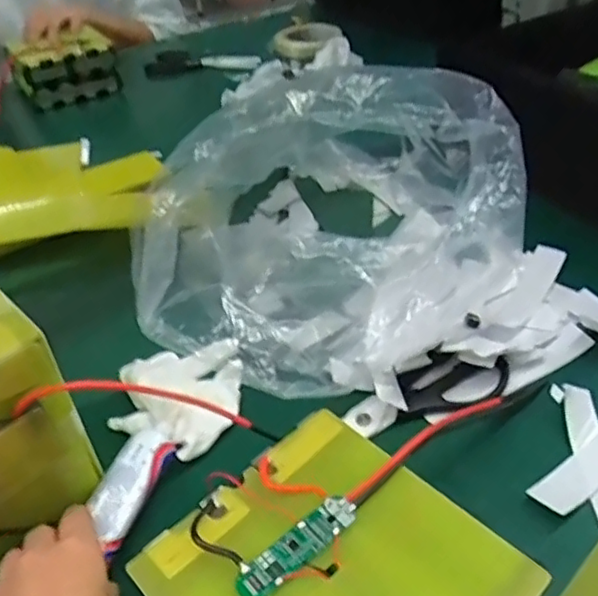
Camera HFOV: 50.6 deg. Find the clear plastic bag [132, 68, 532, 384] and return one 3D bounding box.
[{"bbox_3d":[0.007,-0.082,0.522,0.309,0.171,0.267,-21,41,-20],"label":"clear plastic bag"}]

